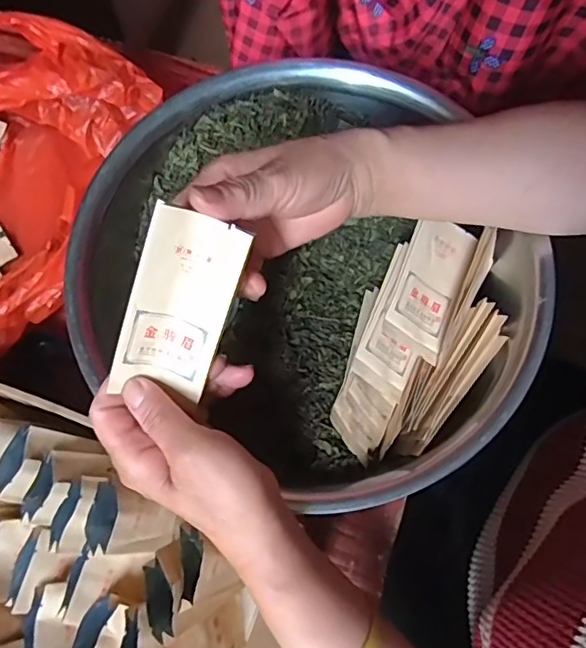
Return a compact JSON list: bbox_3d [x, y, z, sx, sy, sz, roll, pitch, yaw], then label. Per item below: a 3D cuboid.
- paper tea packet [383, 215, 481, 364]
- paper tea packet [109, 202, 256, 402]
[{"bbox_3d":[0.102,-0.030,0.415,0.051,0.008,0.106,29,71,-18],"label":"paper tea packet"},{"bbox_3d":[-0.061,-0.009,0.301,0.051,0.007,0.101,16,111,-10],"label":"paper tea packet"}]

